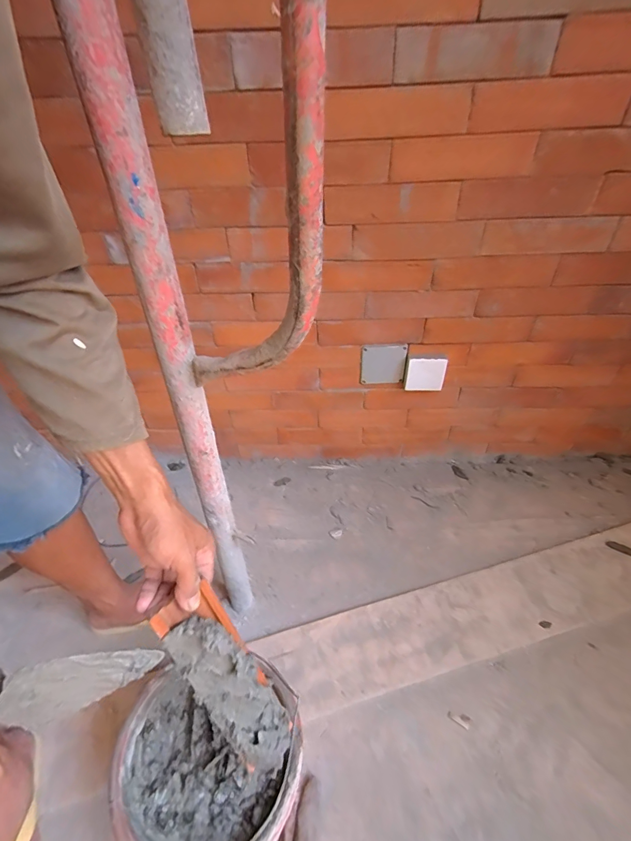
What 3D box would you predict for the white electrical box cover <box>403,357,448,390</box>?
[{"bbox_3d":[0.254,-0.106,0.901,0.088,0.090,0.016,4,42,7],"label":"white electrical box cover"}]

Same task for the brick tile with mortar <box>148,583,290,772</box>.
[{"bbox_3d":[-0.081,0.280,0.397,0.061,0.228,0.047,-34,22,-31],"label":"brick tile with mortar"}]

